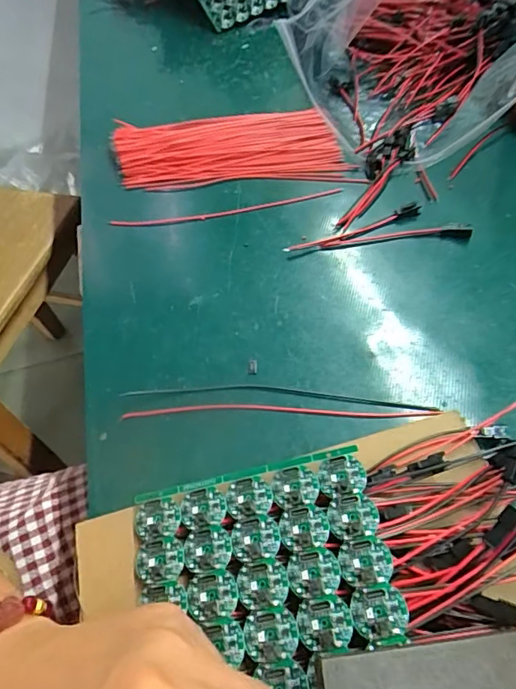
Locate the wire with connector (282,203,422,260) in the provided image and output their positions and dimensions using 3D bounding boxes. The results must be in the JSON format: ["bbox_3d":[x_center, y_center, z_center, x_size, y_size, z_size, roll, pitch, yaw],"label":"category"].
[{"bbox_3d":[0.067,-0.079,0.342,0.101,0.007,0.011,-20,56,-9],"label":"wire with connector"}]

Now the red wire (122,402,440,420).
[{"bbox_3d":[0.010,0.037,0.271,0.169,0.004,0.011,-1,56,5],"label":"red wire"}]

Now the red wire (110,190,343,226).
[{"bbox_3d":[-0.023,-0.101,0.365,0.173,0.004,0.012,-8,55,-1],"label":"red wire"}]

